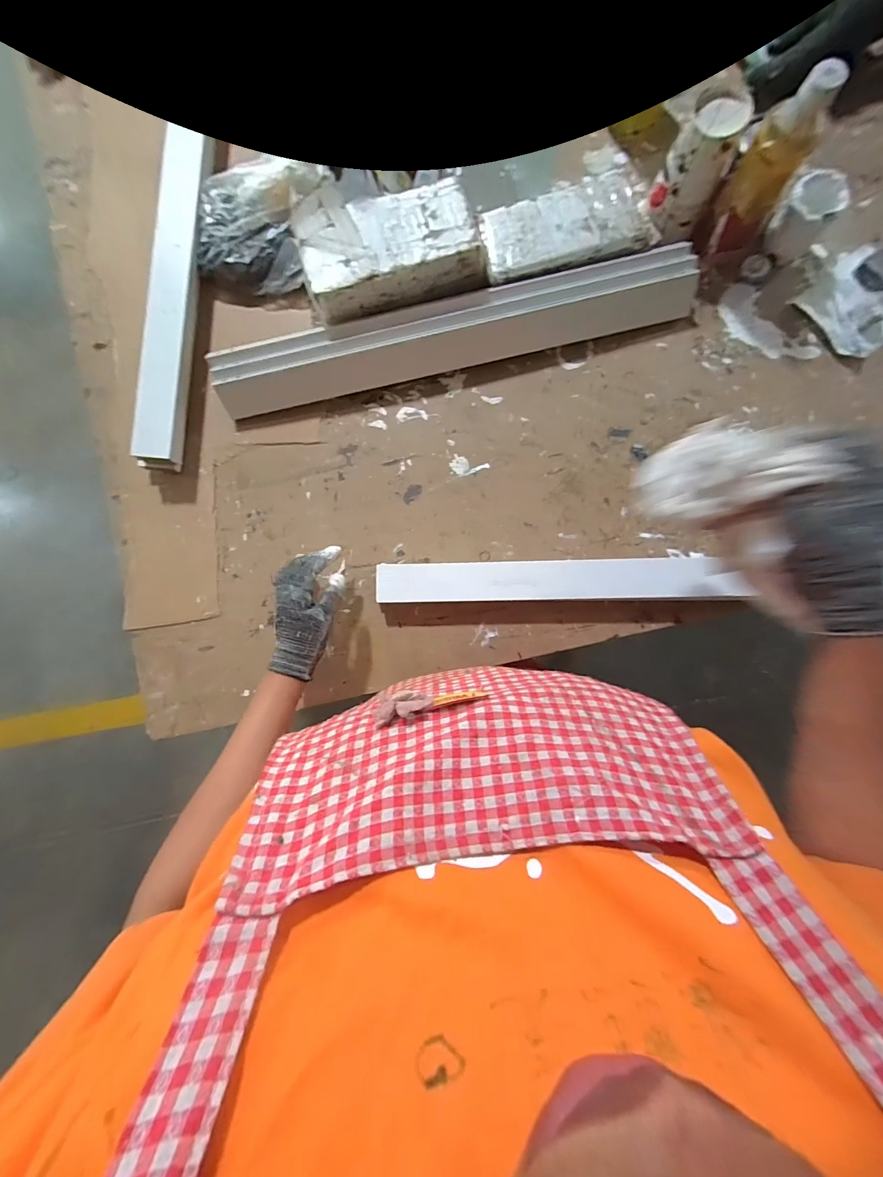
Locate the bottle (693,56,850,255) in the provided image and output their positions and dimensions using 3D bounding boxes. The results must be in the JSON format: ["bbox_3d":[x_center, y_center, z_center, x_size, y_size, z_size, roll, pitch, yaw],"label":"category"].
[{"bbox_3d":[0.369,-0.474,0.468,0.067,0.188,0.067,37,89,4],"label":"bottle"}]

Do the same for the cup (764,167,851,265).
[{"bbox_3d":[0.457,-0.469,0.516,0.064,0.076,0.058,41,90,4],"label":"cup"}]

